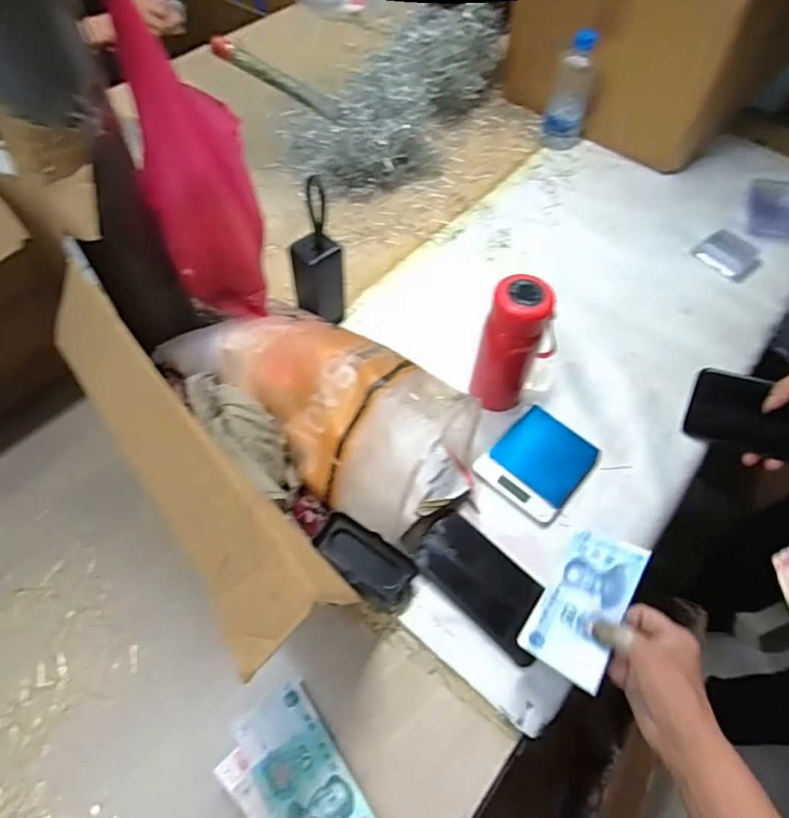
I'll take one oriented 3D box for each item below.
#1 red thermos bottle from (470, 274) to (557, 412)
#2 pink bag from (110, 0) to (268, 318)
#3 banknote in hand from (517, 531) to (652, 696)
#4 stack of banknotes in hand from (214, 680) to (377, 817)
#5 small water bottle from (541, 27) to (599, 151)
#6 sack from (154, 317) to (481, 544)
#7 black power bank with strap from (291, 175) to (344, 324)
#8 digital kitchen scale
[{"bbox_3d":[0.141,-0.069,0.649,0.081,0.179,0.064,20,58,10],"label":"red thermos bottle"},{"bbox_3d":[-0.191,-0.228,0.541,0.088,0.268,0.123,-4,57,-5],"label":"pink bag"},{"bbox_3d":[0.175,0.176,0.505,0.070,0.017,0.140,19,54,30],"label":"banknote in hand"},{"bbox_3d":[-0.072,0.336,0.462,0.087,0.031,0.179,-29,65,-19],"label":"stack of banknotes in hand"},{"bbox_3d":[0.307,-0.552,0.954,0.073,0.173,0.060,16,58,8],"label":"small water bottle"},{"bbox_3d":[-0.077,0.006,0.624,0.329,0.138,0.172,25,59,13],"label":"sack"},{"bbox_3d":[-0.099,-0.166,0.707,0.061,0.141,0.043,-36,65,-23],"label":"black power bank with strap"},{"bbox_3d":[0.174,0.063,0.660,0.103,0.019,0.129,38,63,20],"label":"digital kitchen scale"}]

